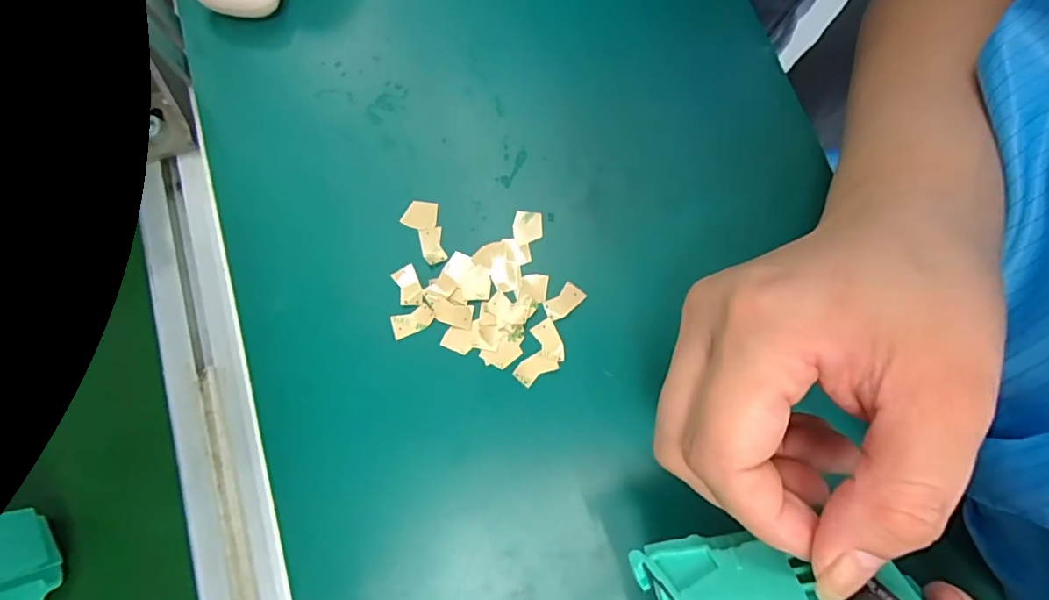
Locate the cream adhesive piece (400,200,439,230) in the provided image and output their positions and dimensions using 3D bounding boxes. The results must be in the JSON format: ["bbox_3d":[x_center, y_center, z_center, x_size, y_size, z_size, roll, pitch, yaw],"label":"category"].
[{"bbox_3d":[-0.052,-0.043,0.255,0.017,0.004,0.014,7,77,2],"label":"cream adhesive piece"}]

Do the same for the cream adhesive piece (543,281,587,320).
[{"bbox_3d":[0.019,0.000,0.246,0.020,0.004,0.011,-43,80,-9],"label":"cream adhesive piece"}]

